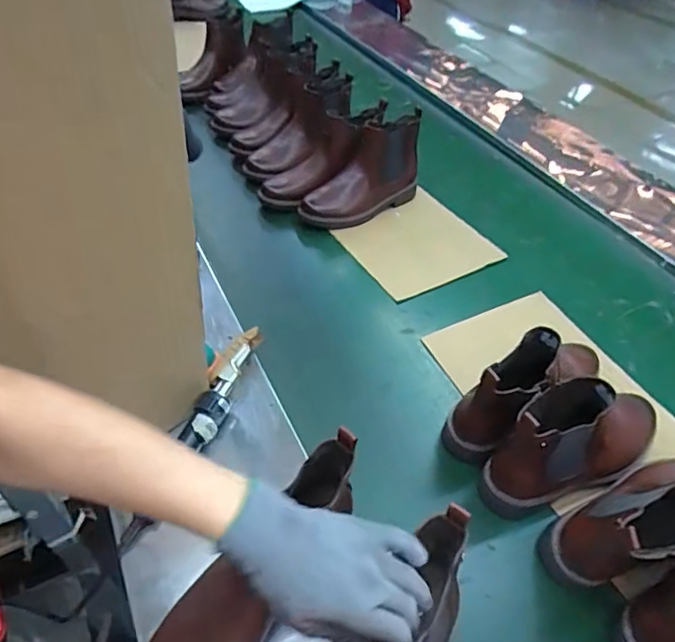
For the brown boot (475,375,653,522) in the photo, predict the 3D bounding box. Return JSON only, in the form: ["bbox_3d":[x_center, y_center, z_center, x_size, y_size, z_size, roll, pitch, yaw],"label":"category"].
[{"bbox_3d":[0.311,0.136,0.641,0.258,0.153,0.082,-15,49,-17],"label":"brown boot"}]

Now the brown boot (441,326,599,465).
[{"bbox_3d":[0.266,0.071,0.696,0.268,0.145,0.090,-30,55,-29],"label":"brown boot"}]

